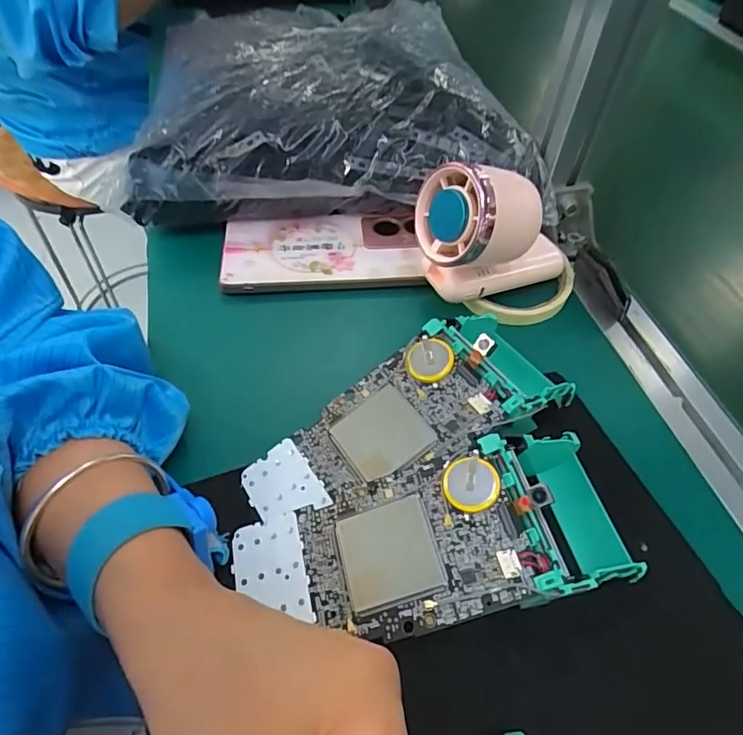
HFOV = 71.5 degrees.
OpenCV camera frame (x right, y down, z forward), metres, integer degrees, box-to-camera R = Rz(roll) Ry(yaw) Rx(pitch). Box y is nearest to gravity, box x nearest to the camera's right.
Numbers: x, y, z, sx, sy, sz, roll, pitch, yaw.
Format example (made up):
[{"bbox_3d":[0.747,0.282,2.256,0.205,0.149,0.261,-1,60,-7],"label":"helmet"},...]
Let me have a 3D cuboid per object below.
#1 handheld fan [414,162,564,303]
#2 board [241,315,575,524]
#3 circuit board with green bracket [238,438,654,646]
[{"bbox_3d":[0.084,-0.091,0.337,0.117,0.087,0.054,-26,55,-24],"label":"handheld fan"},{"bbox_3d":[0.024,0.038,0.273,0.160,0.054,0.074,-37,57,-5],"label":"board"},{"bbox_3d":[0.022,0.079,0.229,0.167,0.050,0.069,-12,49,4],"label":"circuit board with green bracket"}]

